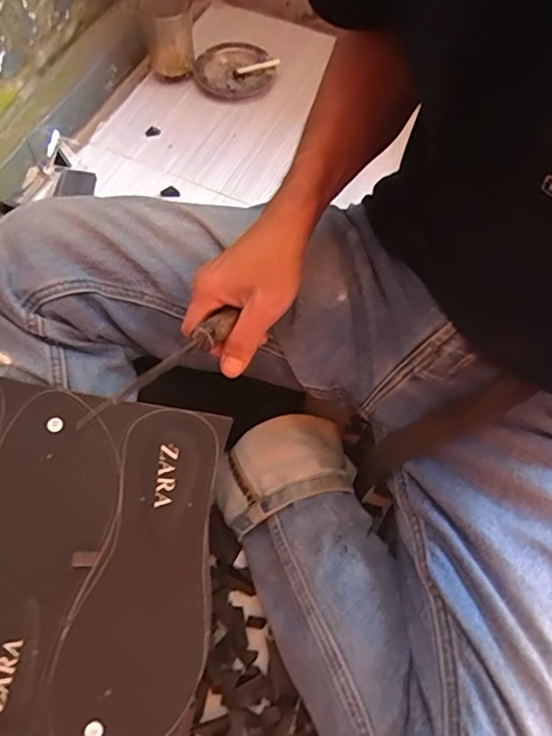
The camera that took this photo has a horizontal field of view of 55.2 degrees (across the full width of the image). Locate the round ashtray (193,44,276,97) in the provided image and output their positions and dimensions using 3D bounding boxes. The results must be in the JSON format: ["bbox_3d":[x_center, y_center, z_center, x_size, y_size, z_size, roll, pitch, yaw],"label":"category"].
[{"bbox_3d":[-0.058,-0.437,0.778,0.110,0.021,0.098,-32,69,-15],"label":"round ashtray"}]

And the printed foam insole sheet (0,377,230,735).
[{"bbox_3d":[-0.184,0.140,0.387,0.273,0.009,0.251,10,77,2],"label":"printed foam insole sheet"}]

